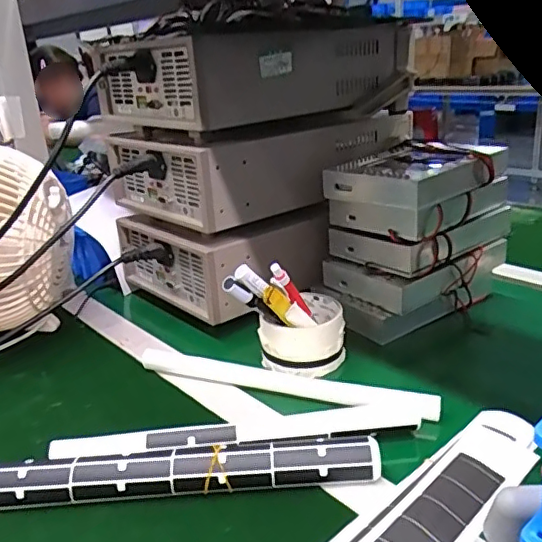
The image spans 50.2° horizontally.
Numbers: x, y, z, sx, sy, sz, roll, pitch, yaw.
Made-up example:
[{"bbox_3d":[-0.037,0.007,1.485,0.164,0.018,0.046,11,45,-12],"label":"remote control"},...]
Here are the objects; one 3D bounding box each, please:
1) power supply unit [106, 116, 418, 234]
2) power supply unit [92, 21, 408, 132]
[{"bbox_3d":[-0.007,-0.148,0.754,0.343,0.092,0.212,-18,25,-32],"label":"power supply unit"},{"bbox_3d":[-0.014,-0.241,0.711,0.319,0.093,0.219,-21,27,-37],"label":"power supply unit"}]

